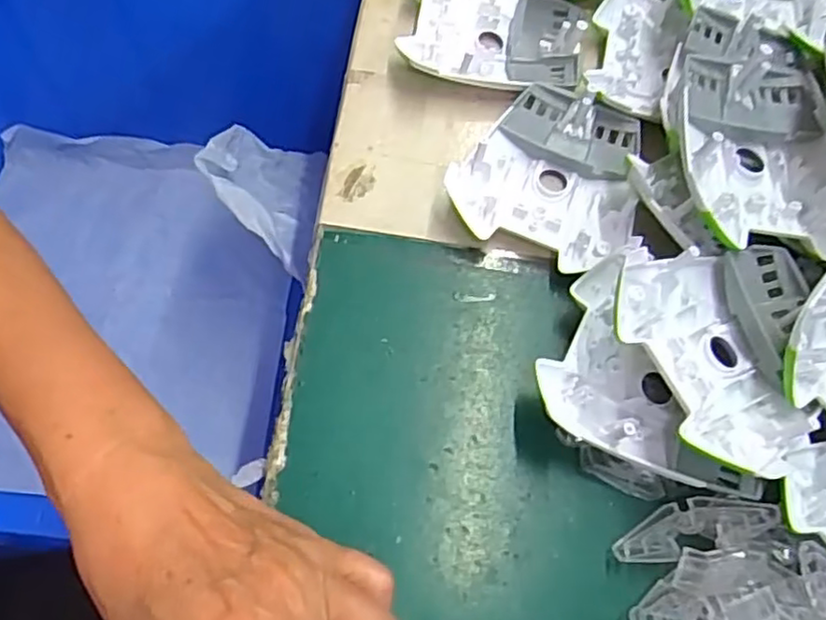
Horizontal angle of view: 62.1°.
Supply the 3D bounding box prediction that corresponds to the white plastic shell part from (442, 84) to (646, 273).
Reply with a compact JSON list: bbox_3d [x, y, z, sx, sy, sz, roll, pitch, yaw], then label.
[{"bbox_3d":[0.079,-0.076,0.367,0.090,0.020,0.102,29,66,8],"label":"white plastic shell part"}]

